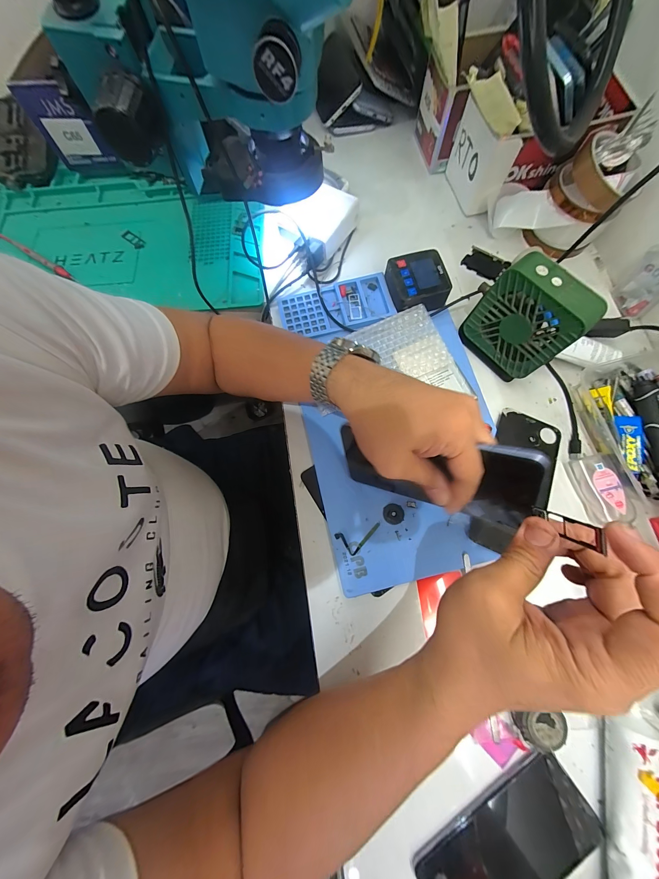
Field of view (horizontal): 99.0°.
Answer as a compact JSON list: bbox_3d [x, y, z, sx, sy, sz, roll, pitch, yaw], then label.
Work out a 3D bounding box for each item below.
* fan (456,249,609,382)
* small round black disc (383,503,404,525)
[{"bbox_3d":[0.211,-0.127,0.313,0.043,0.112,0.096,-40,78,-8],"label":"fan"},{"bbox_3d":[0.071,0.083,0.311,0.022,0.004,0.022,-1,76,2],"label":"small round black disc"}]

